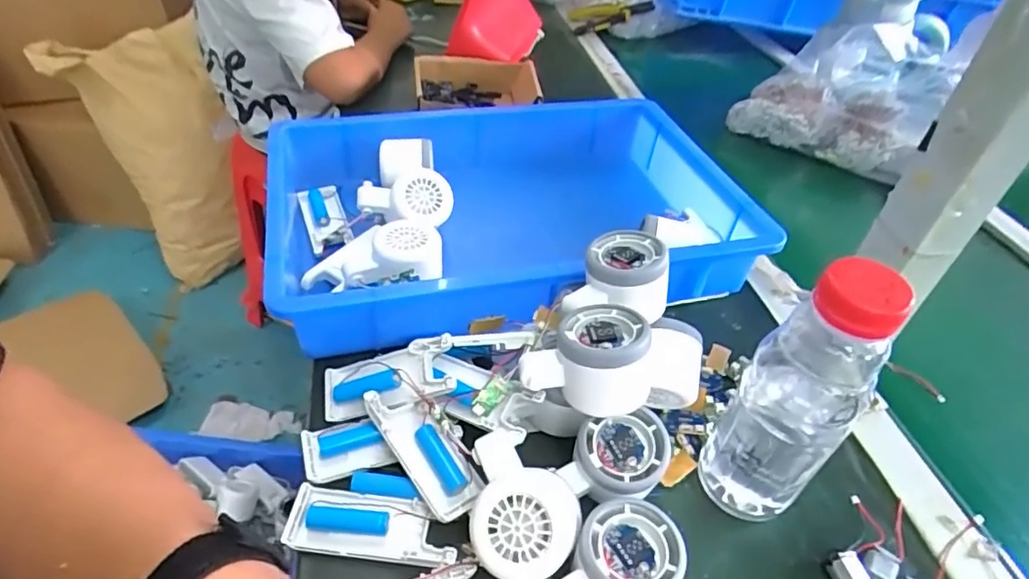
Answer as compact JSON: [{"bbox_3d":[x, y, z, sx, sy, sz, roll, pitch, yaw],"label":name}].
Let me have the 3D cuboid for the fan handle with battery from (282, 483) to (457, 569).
[{"bbox_3d":[-0.089,0.148,0.366,0.104,0.015,0.038,8,43,3],"label":"fan handle with battery"}]

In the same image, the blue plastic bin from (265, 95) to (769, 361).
[{"bbox_3d":[0.000,-0.066,0.582,0.434,0.125,0.280,-8,44,-13],"label":"blue plastic bin"}]

